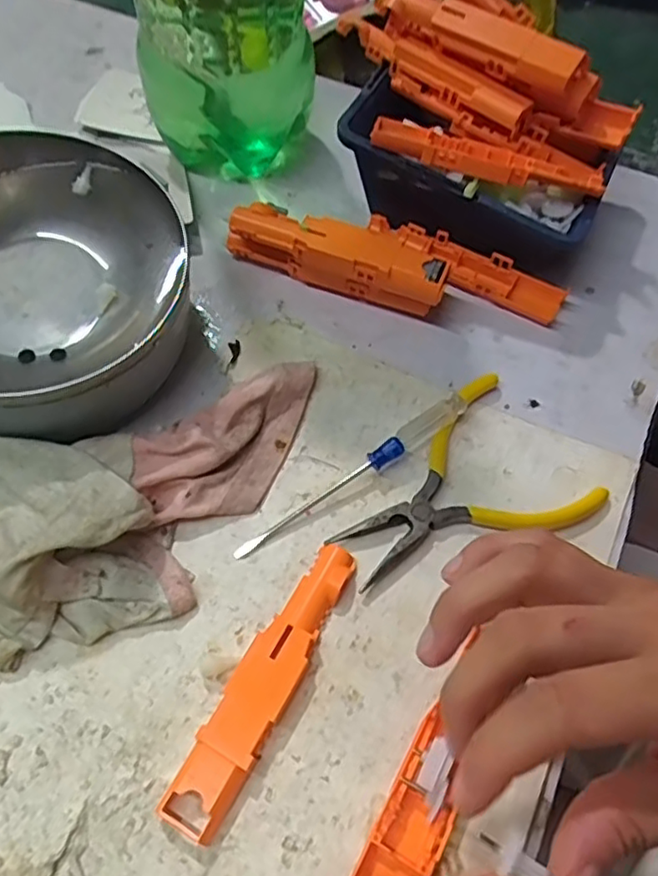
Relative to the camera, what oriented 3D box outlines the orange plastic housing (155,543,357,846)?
[{"bbox_3d":[-0.024,0.094,0.256,0.023,0.012,0.118,26,63,13],"label":"orange plastic housing"}]

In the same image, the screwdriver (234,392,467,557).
[{"bbox_3d":[0.012,0.016,0.298,0.126,0.019,0.013,-34,66,-18],"label":"screwdriver"}]

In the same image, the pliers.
[{"bbox_3d":[0.056,0.024,0.299,0.117,0.008,0.084,-28,64,-16],"label":"pliers"}]

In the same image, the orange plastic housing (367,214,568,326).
[{"bbox_3d":[0.074,-0.097,0.363,0.117,0.015,0.025,24,63,12],"label":"orange plastic housing"}]

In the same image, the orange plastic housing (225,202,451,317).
[{"bbox_3d":[0.003,-0.095,0.347,0.119,0.040,0.021,22,62,11],"label":"orange plastic housing"}]

